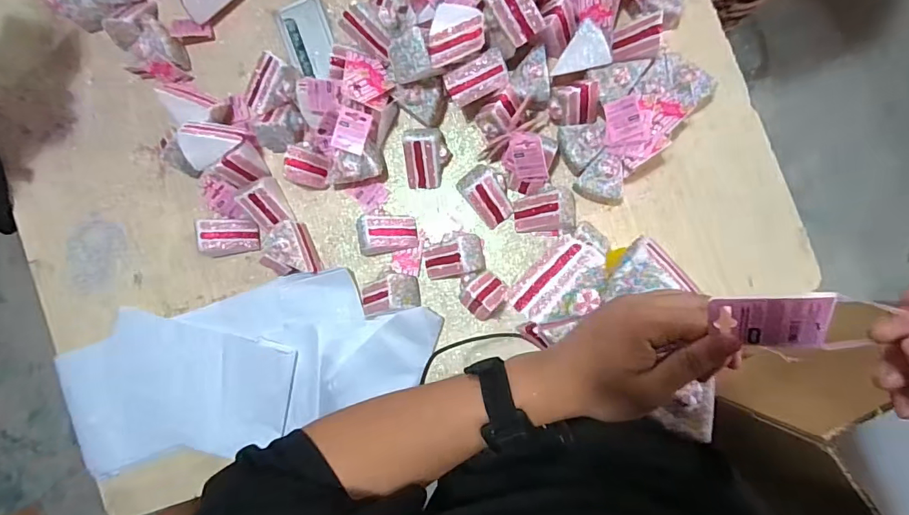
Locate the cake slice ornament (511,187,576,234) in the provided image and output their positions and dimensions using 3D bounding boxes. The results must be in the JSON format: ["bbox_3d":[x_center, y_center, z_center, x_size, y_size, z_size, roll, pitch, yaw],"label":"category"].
[{"bbox_3d":[0.136,-0.069,0.700,0.095,0.059,0.069,-6,89,6],"label":"cake slice ornament"}]

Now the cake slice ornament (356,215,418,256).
[{"bbox_3d":[-0.104,-0.035,0.721,0.085,0.058,0.061,-7,89,6],"label":"cake slice ornament"}]

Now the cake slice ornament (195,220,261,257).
[{"bbox_3d":[-0.361,-0.032,0.746,0.078,0.066,0.059,-9,89,6],"label":"cake slice ornament"}]

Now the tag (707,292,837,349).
[{"bbox_3d":[0.187,0.039,0.279,0.059,0.004,0.047,-7,130,26],"label":"tag"}]

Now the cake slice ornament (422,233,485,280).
[{"bbox_3d":[-0.004,0.003,0.709,0.095,0.064,0.067,-13,88,6],"label":"cake slice ornament"}]

